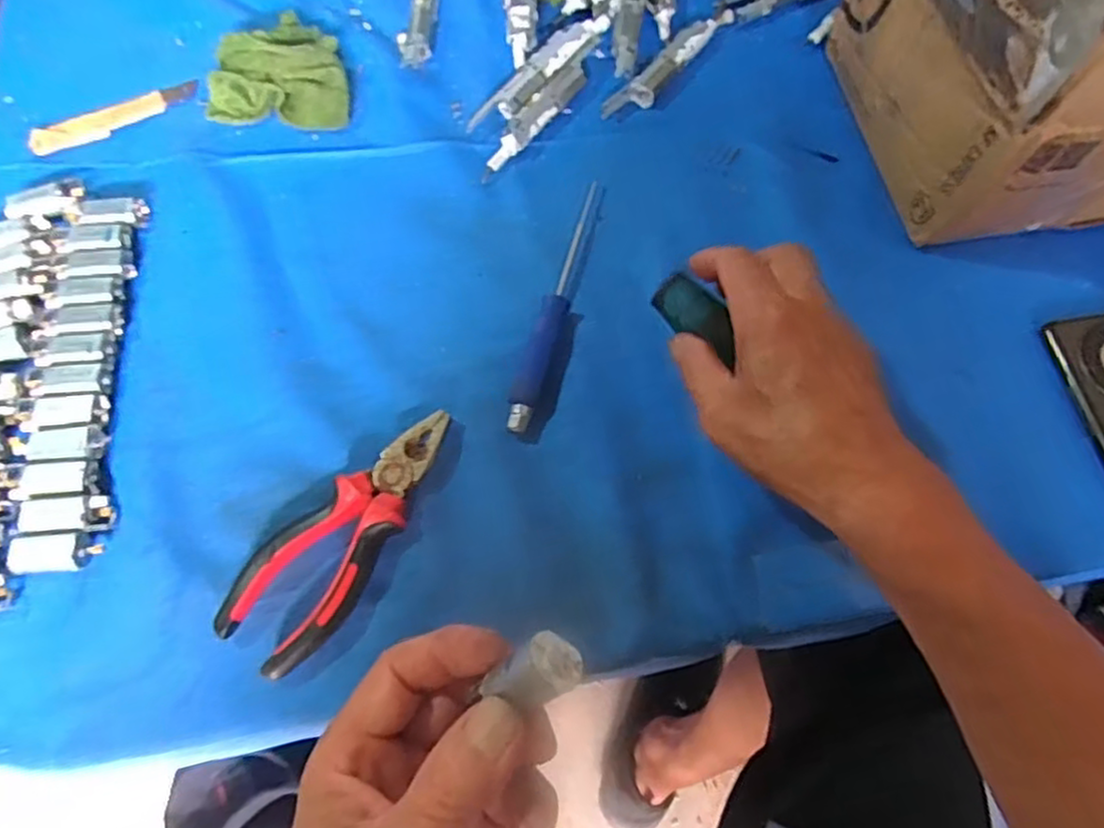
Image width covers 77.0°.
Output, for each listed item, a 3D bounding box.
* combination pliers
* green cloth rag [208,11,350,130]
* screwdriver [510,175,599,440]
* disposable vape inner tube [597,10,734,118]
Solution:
[{"bbox_3d":[-0.109,0.061,0.372,0.055,0.017,0.153,34,72,13],"label":"combination pliers"},{"bbox_3d":[-0.193,-0.247,0.493,0.100,0.037,0.079,6,68,2],"label":"green cloth rag"},{"bbox_3d":[0.005,-0.073,0.434,0.019,0.015,0.188,16,69,6],"label":"screwdriver"},{"bbox_3d":[0.090,-0.264,0.516,0.024,0.012,0.139,41,74,15],"label":"disposable vape inner tube"}]

